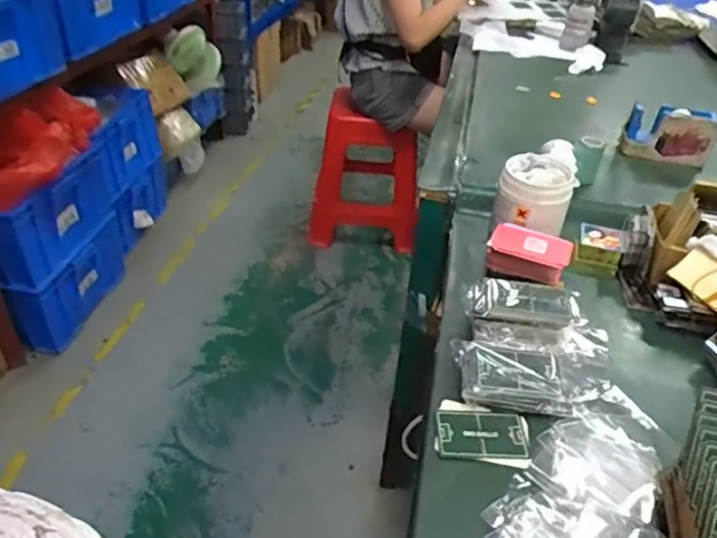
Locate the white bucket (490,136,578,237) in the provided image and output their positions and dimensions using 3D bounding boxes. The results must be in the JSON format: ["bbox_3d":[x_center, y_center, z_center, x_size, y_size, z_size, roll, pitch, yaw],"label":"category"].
[{"bbox_3d":[0.242,-0.091,0.812,0.108,0.102,0.090,-15,40,-22],"label":"white bucket"}]

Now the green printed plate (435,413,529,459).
[{"bbox_3d":[0.116,0.158,0.563,0.082,0.005,0.050,3,37,-1],"label":"green printed plate"}]

